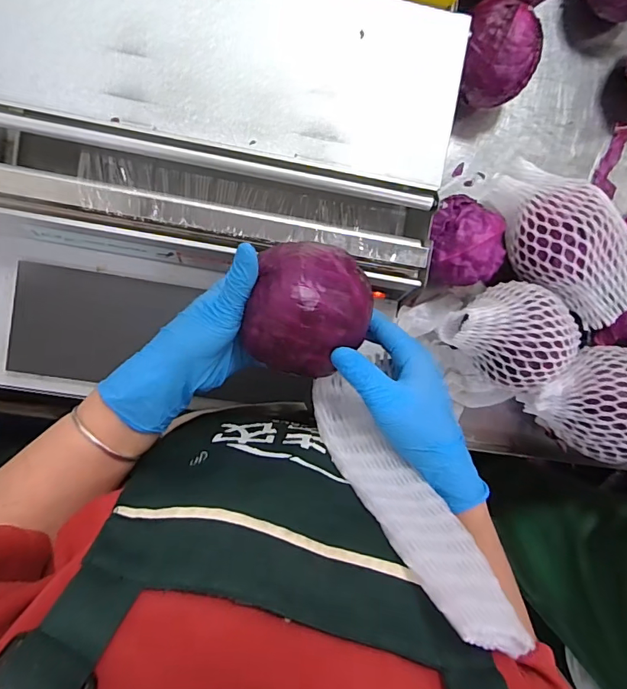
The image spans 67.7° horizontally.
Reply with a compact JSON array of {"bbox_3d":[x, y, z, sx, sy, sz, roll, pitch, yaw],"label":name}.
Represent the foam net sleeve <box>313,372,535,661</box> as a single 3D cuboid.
[{"bbox_3d":[0.062,0.102,0.340,0.064,0.225,0.026,4,118,-28],"label":"foam net sleeve"}]

